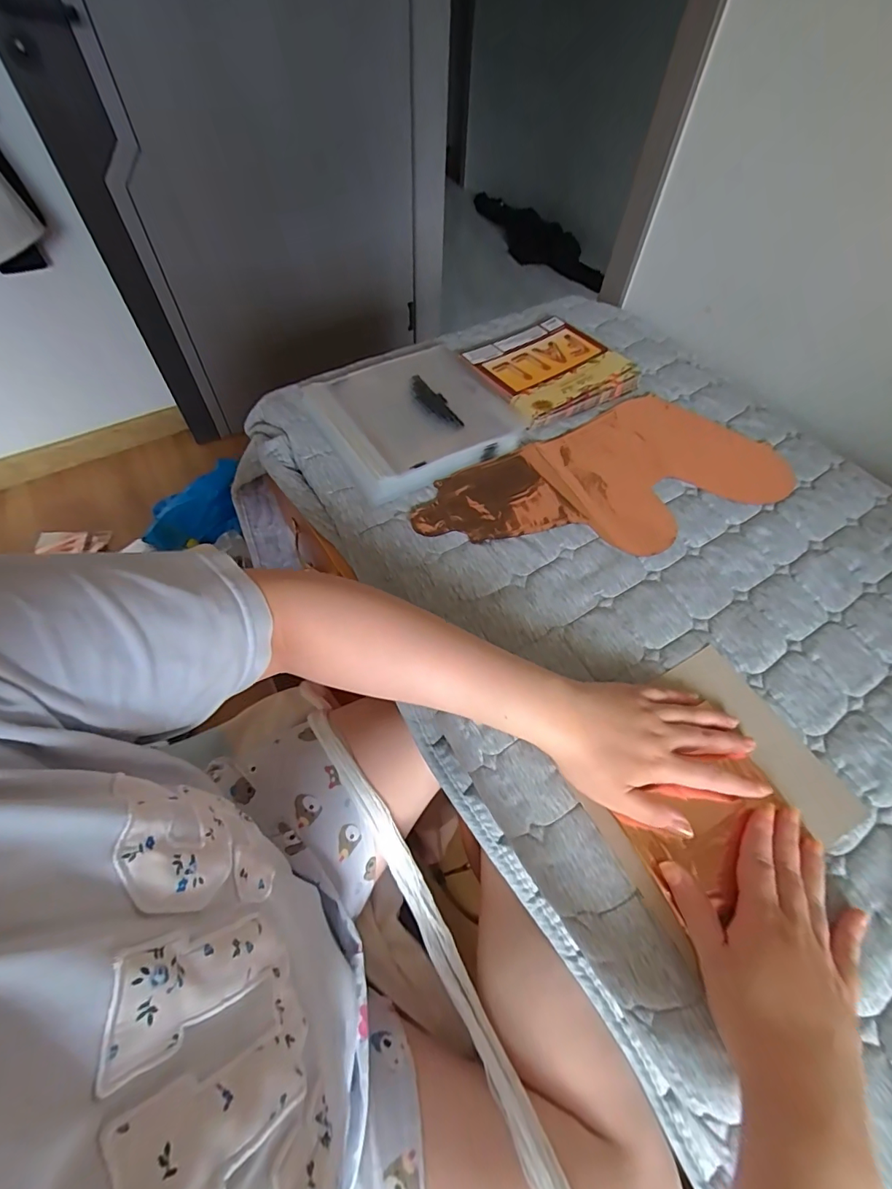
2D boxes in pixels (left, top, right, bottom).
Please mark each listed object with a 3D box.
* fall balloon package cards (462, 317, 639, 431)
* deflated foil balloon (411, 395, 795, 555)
[{"bbox_3d":[0.143,-0.320,0.652,0.201,0.018,0.184,-29,63,-19],"label":"fall balloon package cards"},{"bbox_3d":[0.189,-0.127,0.539,0.432,0.006,0.203,-26,62,-18],"label":"deflated foil balloon"}]

